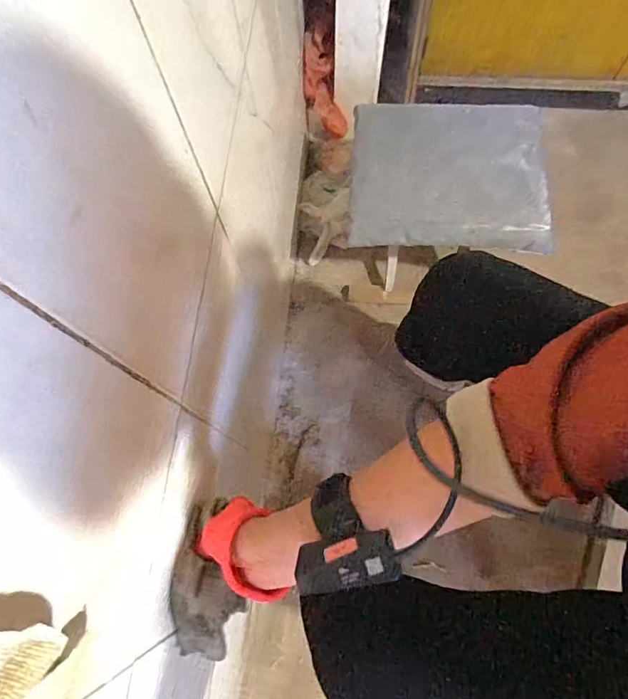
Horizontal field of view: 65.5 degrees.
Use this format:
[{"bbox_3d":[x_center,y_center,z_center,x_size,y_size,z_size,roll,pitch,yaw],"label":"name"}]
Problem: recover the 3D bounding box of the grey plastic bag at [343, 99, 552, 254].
[{"bbox_3d":[0.224,-0.293,0.811,0.319,0.050,0.271,3,72,4],"label":"grey plastic bag"}]

